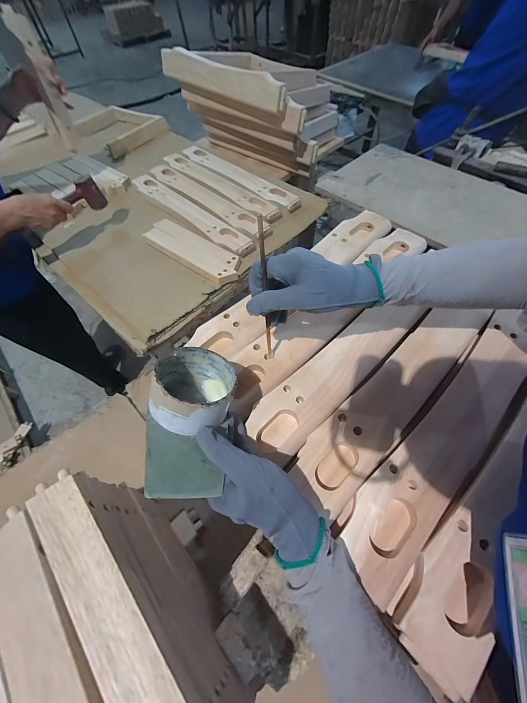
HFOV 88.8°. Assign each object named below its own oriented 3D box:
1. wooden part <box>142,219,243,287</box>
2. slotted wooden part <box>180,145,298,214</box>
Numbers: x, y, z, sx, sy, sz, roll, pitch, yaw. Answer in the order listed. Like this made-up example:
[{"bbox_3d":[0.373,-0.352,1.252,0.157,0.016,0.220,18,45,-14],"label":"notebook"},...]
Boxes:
[{"bbox_3d":[-0.177,-0.255,0.666,0.287,0.030,0.093,34,66,20],"label":"wooden part"},{"bbox_3d":[-0.088,-0.558,0.827,0.487,0.020,0.066,40,68,23],"label":"slotted wooden part"}]

